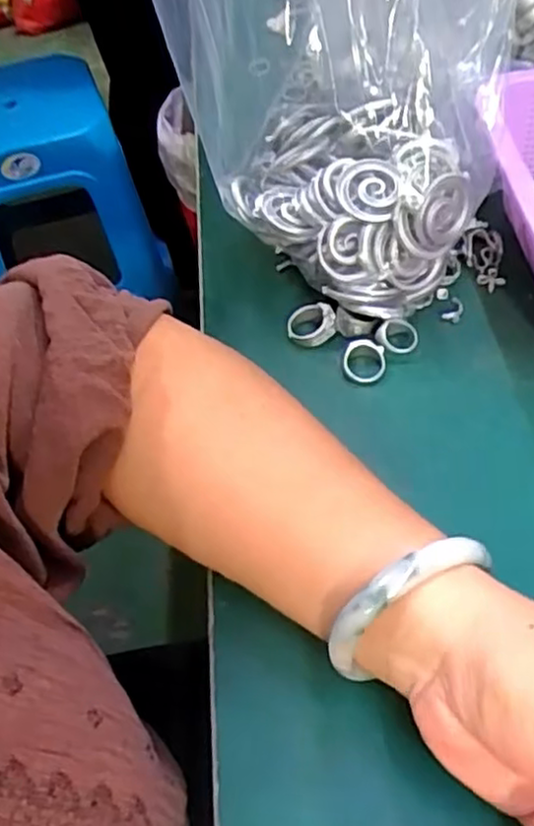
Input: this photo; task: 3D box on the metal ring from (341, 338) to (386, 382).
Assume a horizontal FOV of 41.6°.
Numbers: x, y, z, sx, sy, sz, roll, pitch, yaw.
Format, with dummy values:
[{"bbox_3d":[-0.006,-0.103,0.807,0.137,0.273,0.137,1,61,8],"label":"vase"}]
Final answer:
[{"bbox_3d":[0.054,-0.029,0.393,0.026,0.008,0.026,0,74,0],"label":"metal ring"}]

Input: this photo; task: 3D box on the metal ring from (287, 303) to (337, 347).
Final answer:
[{"bbox_3d":[0.026,-0.050,0.410,0.028,0.011,0.024,-3,80,23],"label":"metal ring"}]

